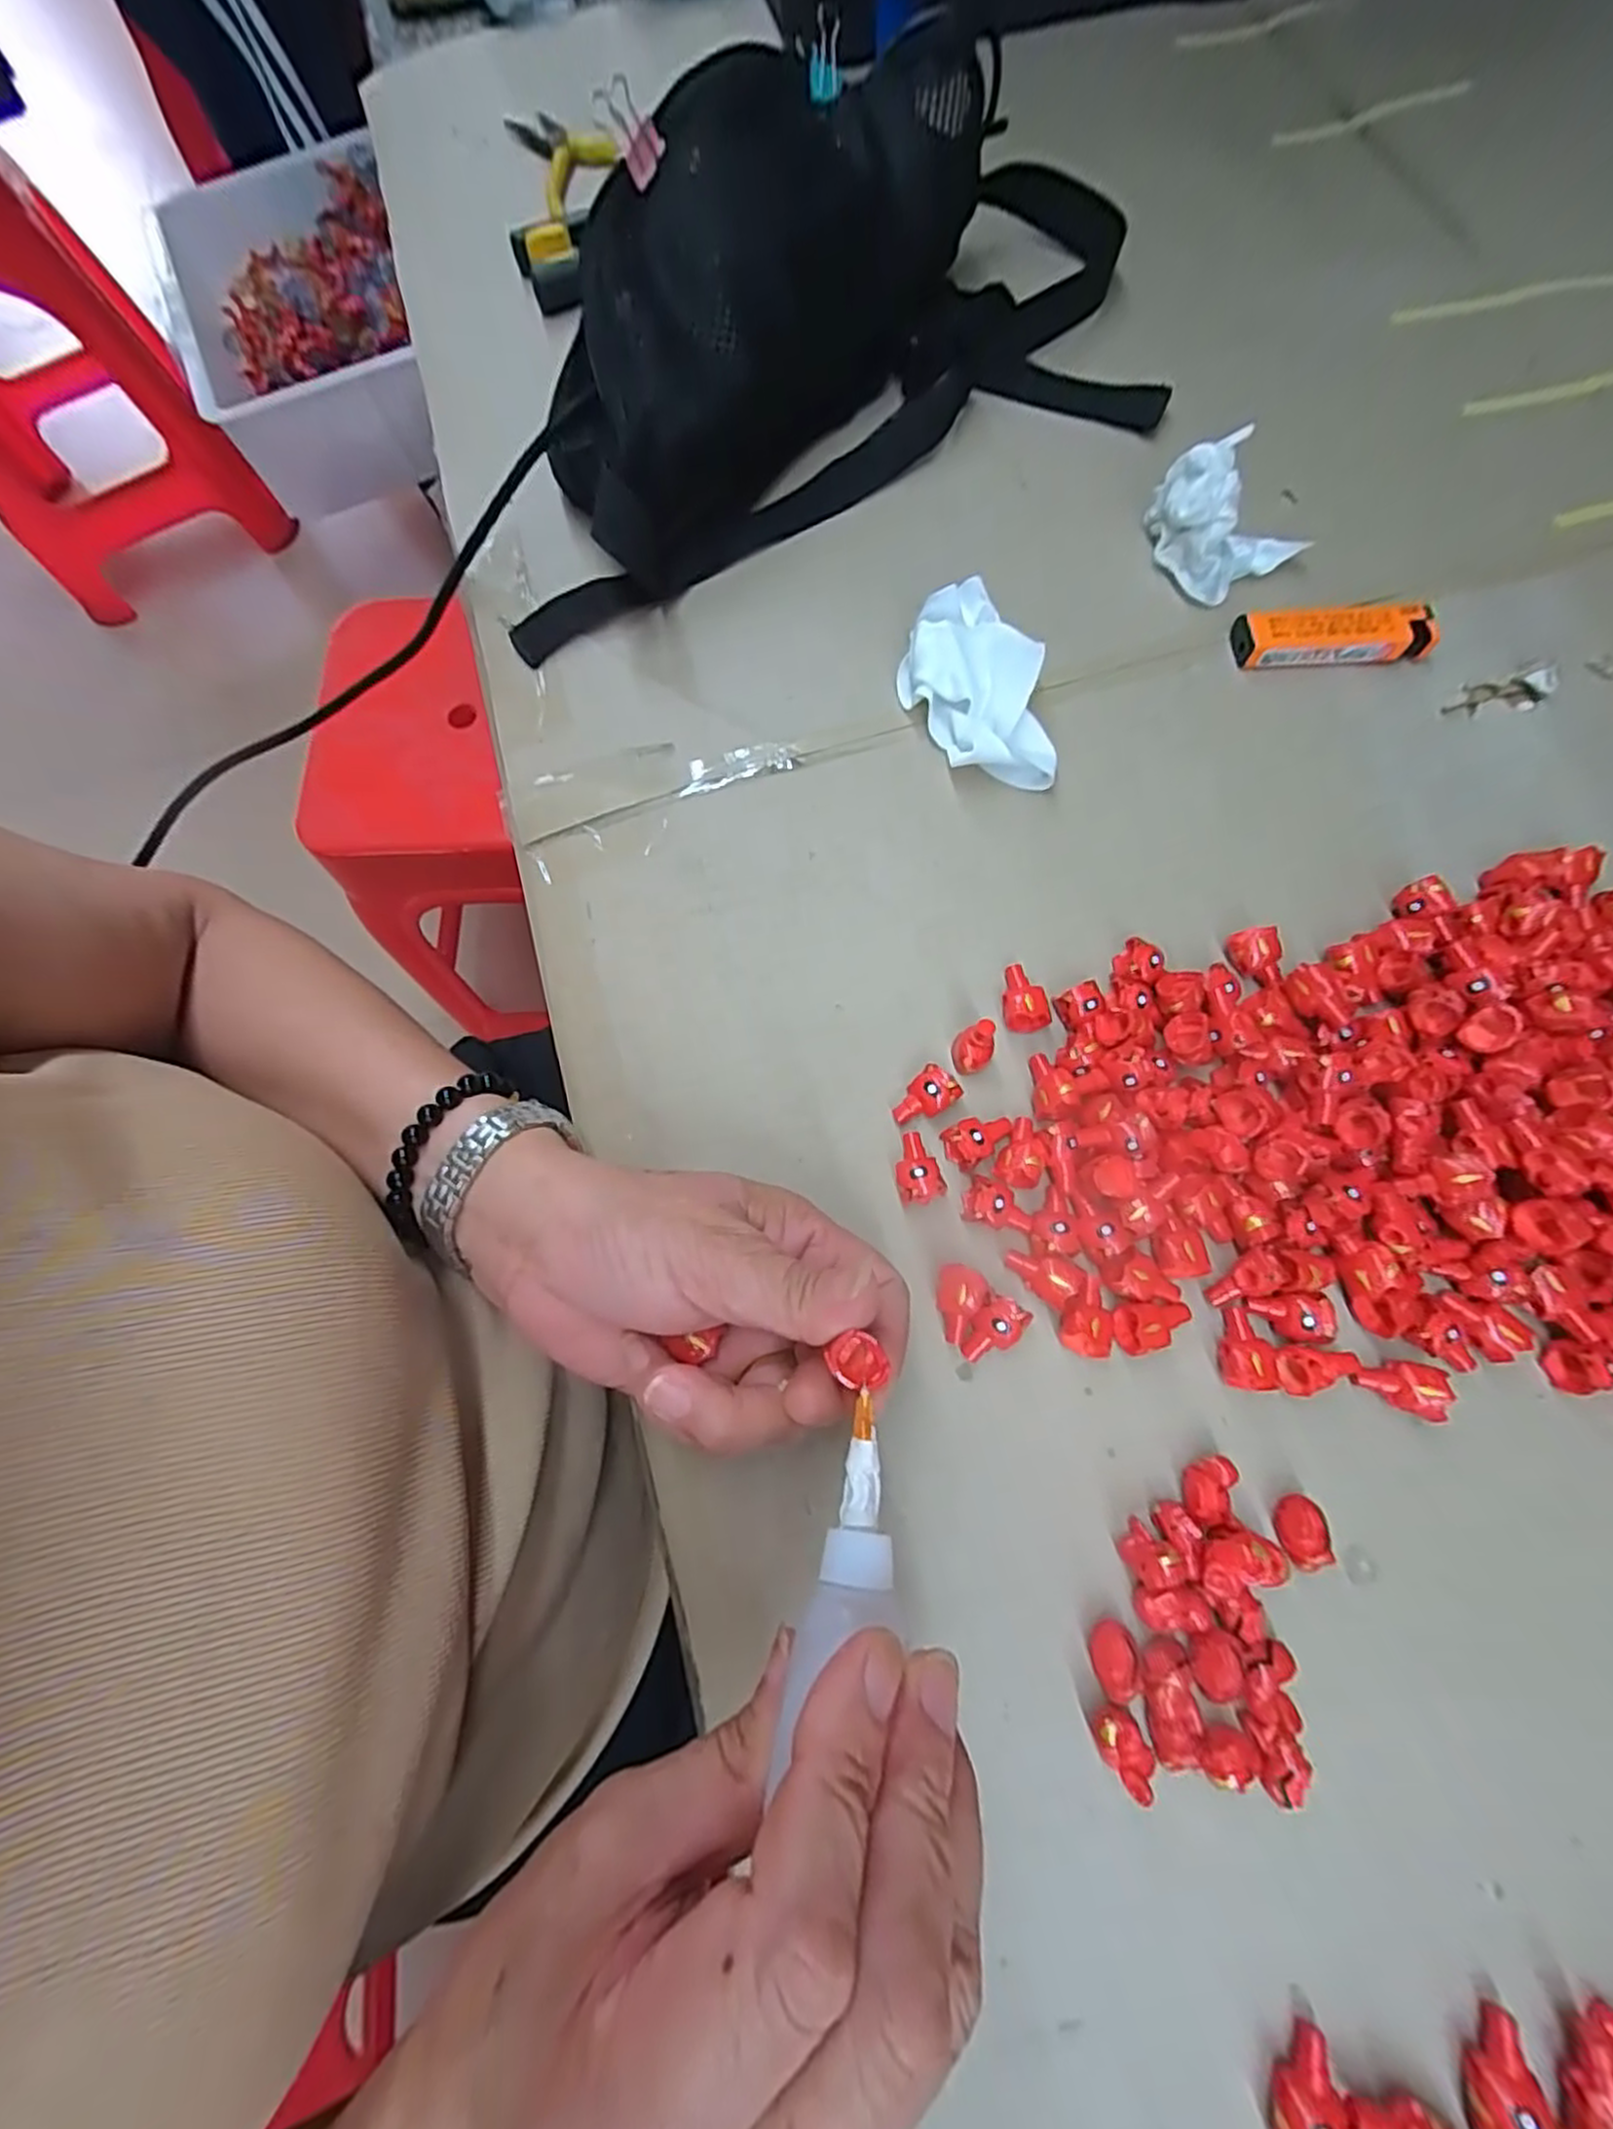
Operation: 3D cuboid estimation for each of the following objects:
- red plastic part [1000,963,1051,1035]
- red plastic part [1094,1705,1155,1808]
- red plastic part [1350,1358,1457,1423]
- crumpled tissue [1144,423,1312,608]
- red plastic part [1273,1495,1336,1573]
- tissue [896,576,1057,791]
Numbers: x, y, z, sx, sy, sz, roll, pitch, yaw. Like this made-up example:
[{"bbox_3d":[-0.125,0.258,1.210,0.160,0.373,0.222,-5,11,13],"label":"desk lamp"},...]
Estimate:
[{"bbox_3d":[0.083,-0.026,0.279,0.016,0.012,0.025,-12,74,-2],"label":"red plastic part"},{"bbox_3d":[0.094,0.203,0.217,0.013,0.013,0.021,-29,75,-6],"label":"red plastic part"},{"bbox_3d":[0.196,0.107,0.242,0.025,0.018,0.017,12,75,5],"label":"red plastic part"},{"bbox_3d":[0.189,-0.248,0.324,0.054,0.038,0.055,-29,75,-6],"label":"crumpled tissue"},{"bbox_3d":[0.156,0.149,0.230,0.013,0.014,0.020,-16,74,-3],"label":"red plastic part"},{"bbox_3d":[0.074,-0.156,0.306,0.052,0.030,0.089,-27,75,-6],"label":"tissue"}]

